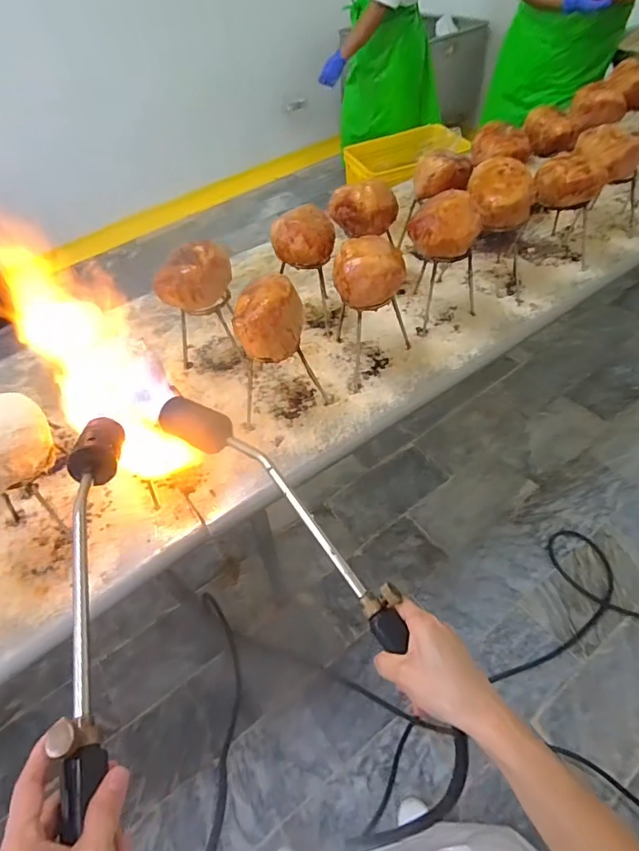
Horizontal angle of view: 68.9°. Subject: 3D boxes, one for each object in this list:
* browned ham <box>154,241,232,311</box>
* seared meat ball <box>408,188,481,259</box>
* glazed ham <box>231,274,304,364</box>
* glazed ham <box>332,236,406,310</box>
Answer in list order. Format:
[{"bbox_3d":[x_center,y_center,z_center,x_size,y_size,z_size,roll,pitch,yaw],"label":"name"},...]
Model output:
[{"bbox_3d":[-0.222,-0.257,0.810,0.092,0.087,0.116,30,61,28],"label":"browned ham"},{"bbox_3d":[0.224,-0.367,0.841,0.115,0.083,0.085,4,56,8],"label":"seared meat ball"},{"bbox_3d":[-0.078,-0.165,0.705,0.102,0.086,0.108,-15,50,-5],"label":"glazed ham"},{"bbox_3d":[0.078,-0.250,0.763,0.112,0.082,0.100,-18,51,-7],"label":"glazed ham"}]

